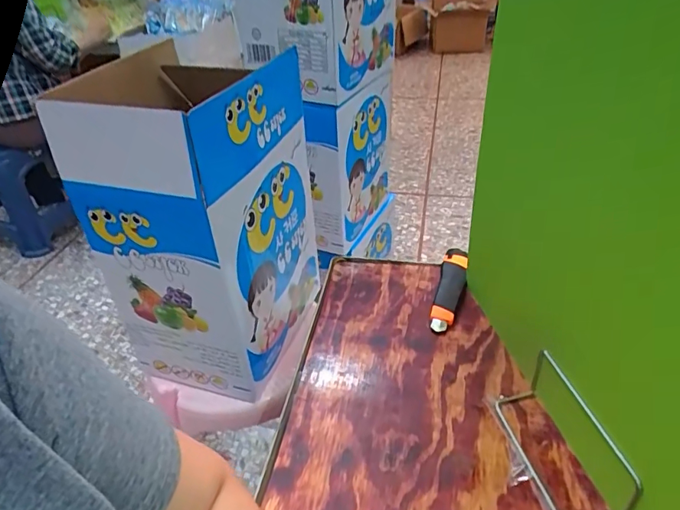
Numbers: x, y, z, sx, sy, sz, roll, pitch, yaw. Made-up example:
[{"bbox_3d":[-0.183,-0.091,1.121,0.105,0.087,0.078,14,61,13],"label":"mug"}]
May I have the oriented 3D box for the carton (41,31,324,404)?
[{"bbox_3d":[-0.197,-0.064,0.800,0.231,0.446,0.343,6,37,12],"label":"carton"}]

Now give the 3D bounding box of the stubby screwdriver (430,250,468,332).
[{"bbox_3d":[0.149,0.042,0.673,0.035,0.032,0.149,8,39,18],"label":"stubby screwdriver"}]

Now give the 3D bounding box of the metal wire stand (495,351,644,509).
[{"bbox_3d":[0.203,0.169,0.461,0.054,0.078,0.153,-11,37,-6],"label":"metal wire stand"}]

